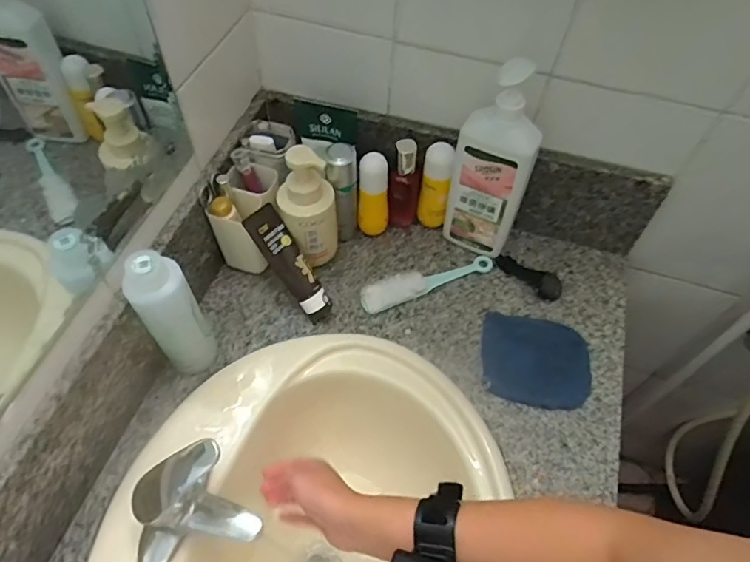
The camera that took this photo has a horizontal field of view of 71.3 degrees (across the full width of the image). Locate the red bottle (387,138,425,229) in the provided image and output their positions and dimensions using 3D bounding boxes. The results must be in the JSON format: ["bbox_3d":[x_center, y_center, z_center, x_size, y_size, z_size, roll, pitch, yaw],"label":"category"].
[{"bbox_3d":[0.046,-0.139,0.775,0.046,0.160,0.033,15,58,7],"label":"red bottle"}]

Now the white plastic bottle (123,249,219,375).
[{"bbox_3d":[-0.235,0.043,0.613,0.060,0.198,0.051,-29,63,-19],"label":"white plastic bottle"}]

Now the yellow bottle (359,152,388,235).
[{"bbox_3d":[-0.001,-0.124,0.763,0.043,0.136,0.034,2,57,-1],"label":"yellow bottle"}]

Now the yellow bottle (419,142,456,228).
[{"bbox_3d":[0.088,-0.139,0.777,0.038,0.142,0.043,1,58,-2],"label":"yellow bottle"}]

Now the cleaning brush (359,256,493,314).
[{"bbox_3d":[0.079,-0.006,0.767,0.206,0.027,0.043,-20,61,-15],"label":"cleaning brush"}]

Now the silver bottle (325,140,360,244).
[{"bbox_3d":[-0.047,-0.124,0.756,0.042,0.167,0.035,-28,63,-19],"label":"silver bottle"}]

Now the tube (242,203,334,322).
[{"bbox_3d":[-0.112,-0.021,0.708,0.049,0.032,0.172,-39,109,-24],"label":"tube"}]

